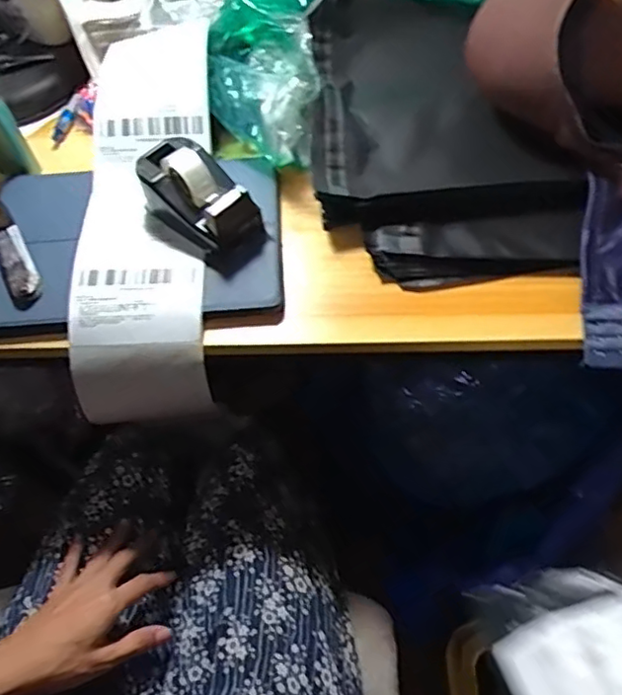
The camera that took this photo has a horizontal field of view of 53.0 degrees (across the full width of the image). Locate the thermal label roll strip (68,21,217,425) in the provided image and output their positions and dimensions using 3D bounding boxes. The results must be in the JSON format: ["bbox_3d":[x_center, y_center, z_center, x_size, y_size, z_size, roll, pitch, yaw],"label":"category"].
[{"bbox_3d":[-0.133,-0.110,0.529,0.100,0.079,0.325,-2,74,2],"label":"thermal label roll strip"}]

